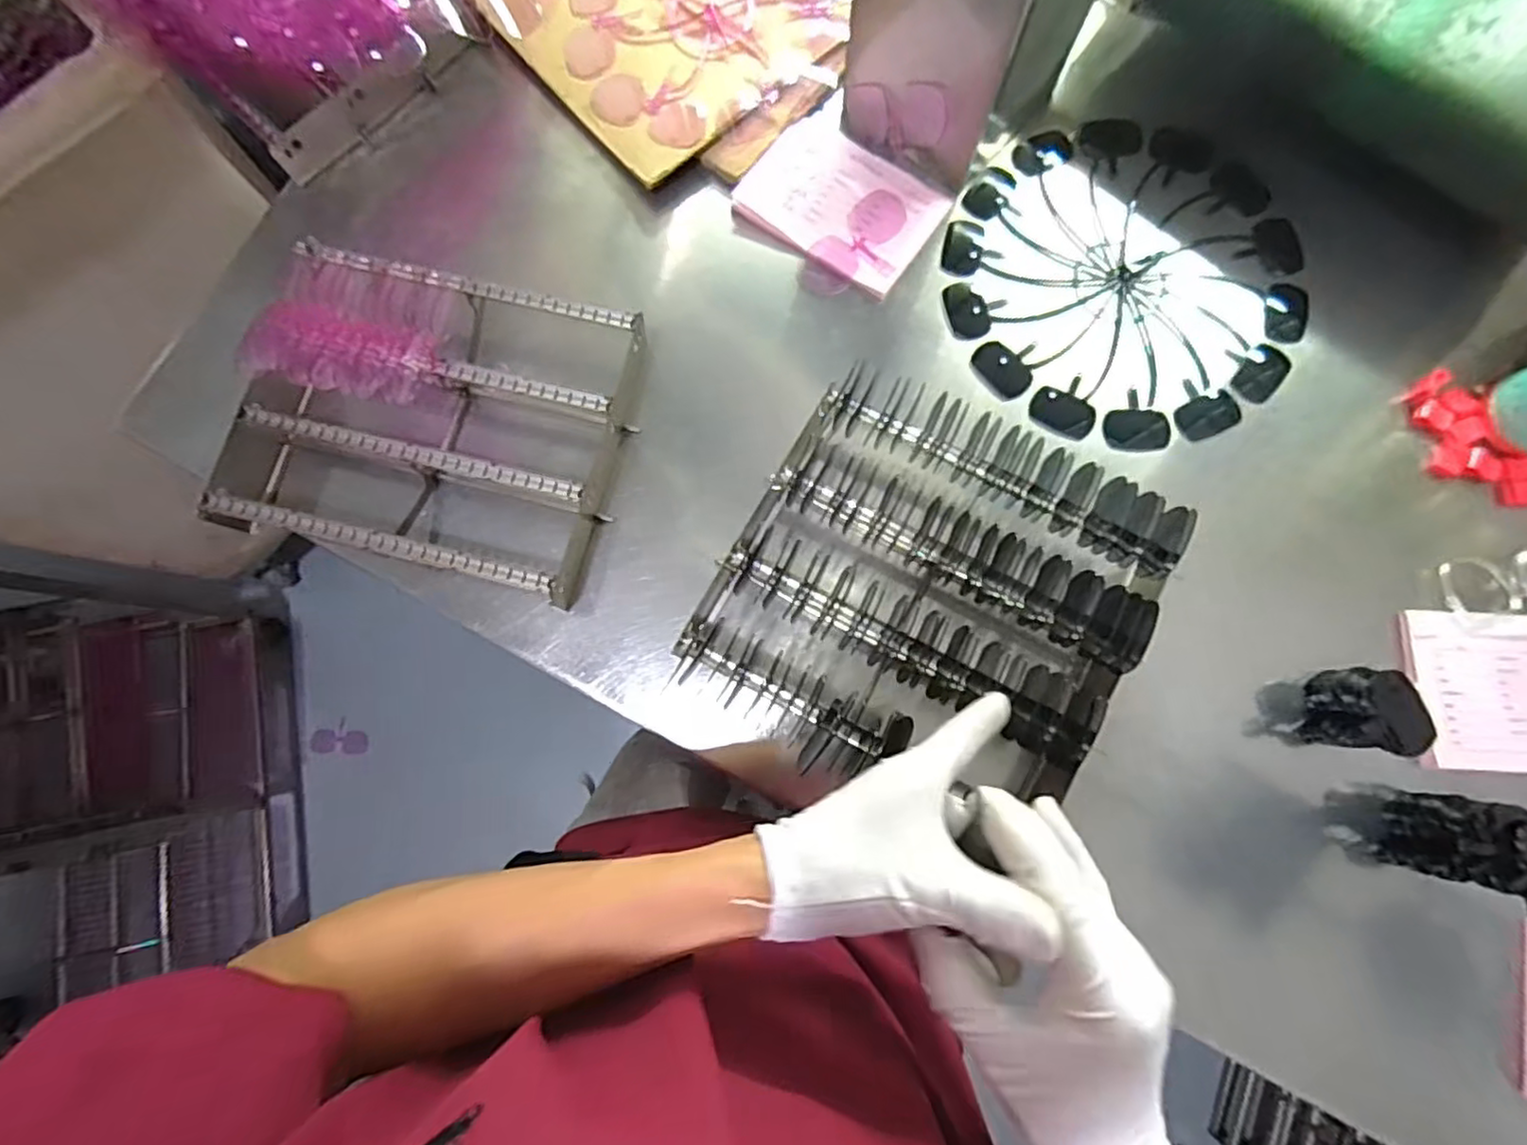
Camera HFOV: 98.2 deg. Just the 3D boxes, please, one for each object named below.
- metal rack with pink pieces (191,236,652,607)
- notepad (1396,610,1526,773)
[{"bbox_3d":[-0.285,-0.133,0.570,0.314,0.072,0.260,14,81,4],"label":"metal rack with pink pieces"},{"bbox_3d":[0.618,0.096,0.530,0.178,0.017,0.123,1,80,2],"label":"notepad"}]

